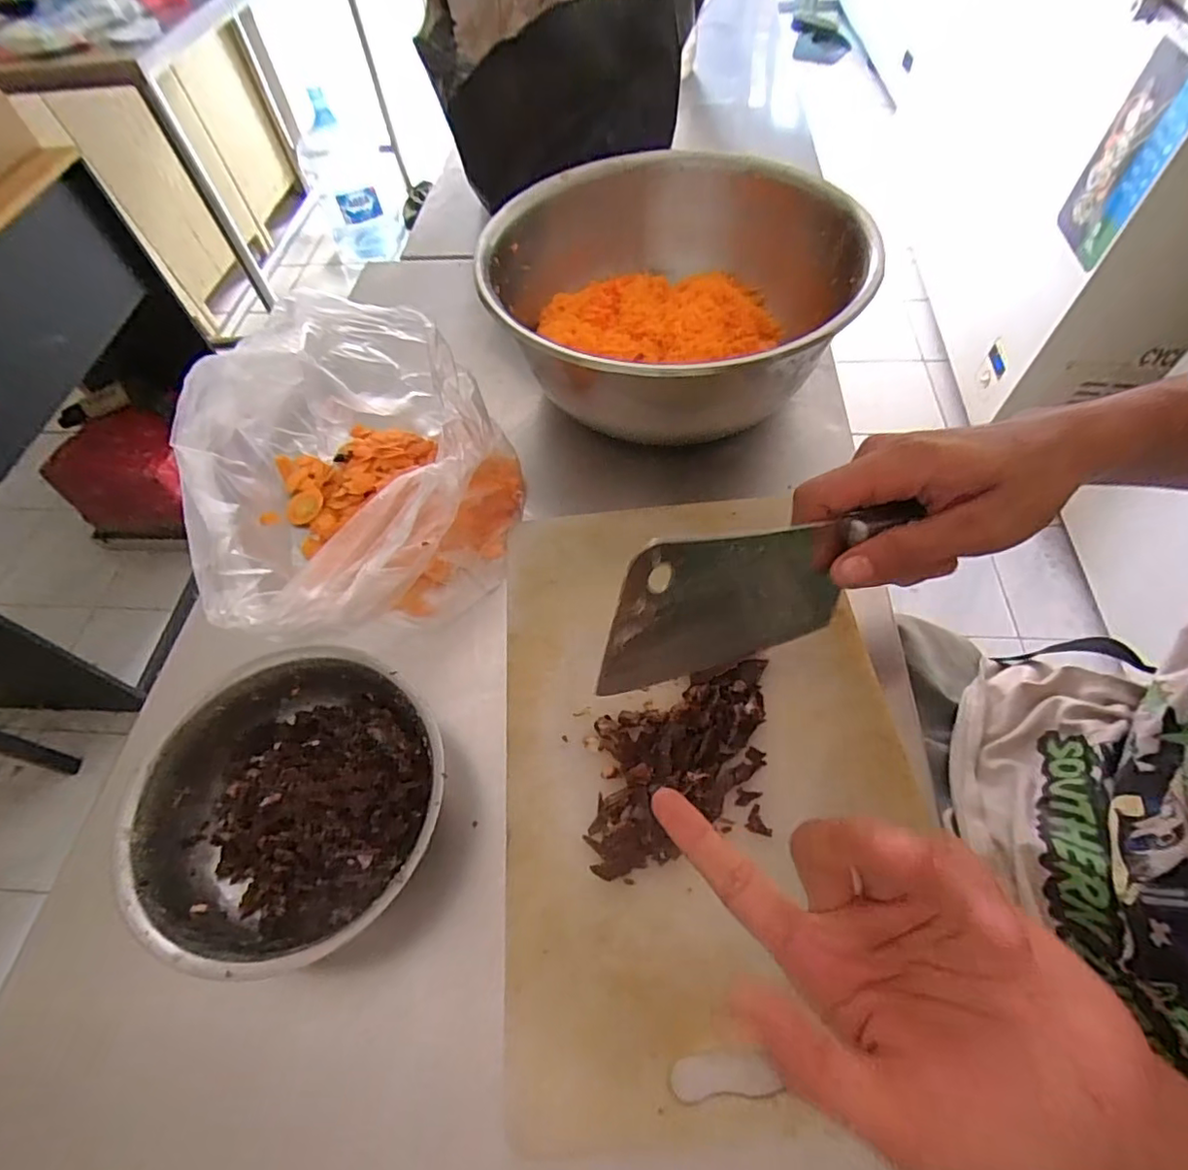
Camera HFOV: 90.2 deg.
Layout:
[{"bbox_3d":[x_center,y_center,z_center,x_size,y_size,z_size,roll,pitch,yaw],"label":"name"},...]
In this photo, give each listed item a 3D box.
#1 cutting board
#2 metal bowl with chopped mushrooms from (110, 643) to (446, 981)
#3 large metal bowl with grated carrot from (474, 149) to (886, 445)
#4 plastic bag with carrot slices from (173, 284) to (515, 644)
[{"bbox_3d":[0.060,0.088,0.345,0.221,0.019,0.343,-6,57,1],"label":"cutting board"},{"bbox_3d":[-0.159,0.116,0.322,0.158,0.047,0.151,-2,57,3],"label":"metal bowl with chopped mushrooms"},{"bbox_3d":[0.058,-0.226,0.478,0.282,0.103,0.273,-2,57,3],"label":"large metal bowl with grated carrot"},{"bbox_3d":[-0.166,-0.085,0.423,0.210,0.114,0.252,-16,57,-6],"label":"plastic bag with carrot slices"}]

